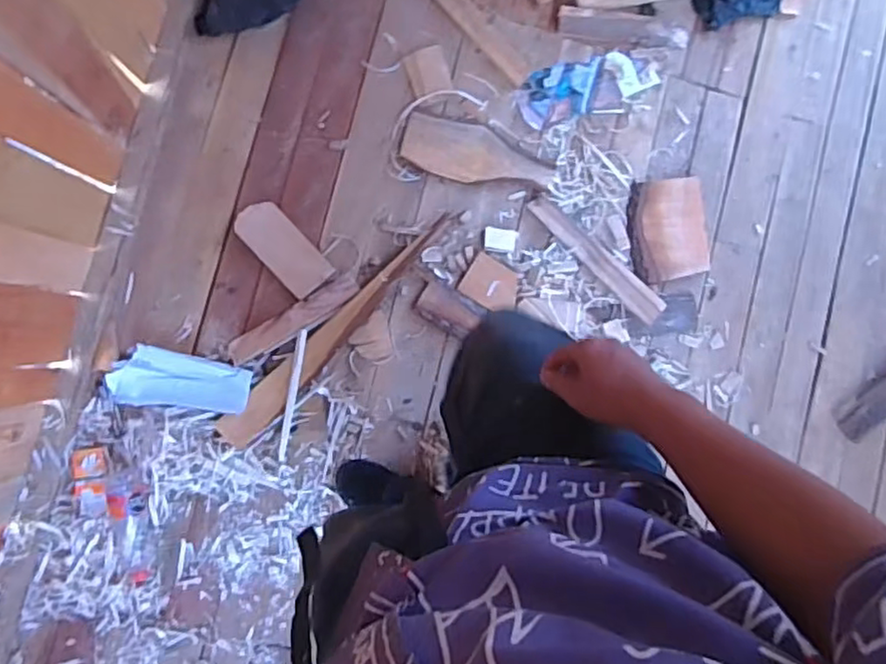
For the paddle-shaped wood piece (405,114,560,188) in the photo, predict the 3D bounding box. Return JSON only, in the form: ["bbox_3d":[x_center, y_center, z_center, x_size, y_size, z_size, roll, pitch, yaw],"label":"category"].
[{"bbox_3d":[0.078,-0.376,1.392,0.320,0.011,0.123,8,86,-5],"label":"paddle-shaped wood piece"}]

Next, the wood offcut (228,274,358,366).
[{"bbox_3d":[-0.296,-0.025,1.316,0.278,0.016,0.055,-32,74,-5],"label":"wood offcut"}]

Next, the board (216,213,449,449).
[{"bbox_3d":[-0.202,-0.004,1.324,0.607,0.019,0.068,-45,94,-11],"label":"board"}]

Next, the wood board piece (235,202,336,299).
[{"bbox_3d":[-0.323,-0.171,1.332,0.096,0.015,0.213,-42,91,-6],"label":"wood board piece"}]

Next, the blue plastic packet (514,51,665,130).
[{"bbox_3d":[0.314,-0.535,1.436,0.320,0.019,0.119,-18,88,-6],"label":"blue plastic packet"}]

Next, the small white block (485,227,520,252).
[{"bbox_3d":[0.122,-0.193,1.381,0.070,0.009,0.046,8,86,-5],"label":"small white block"}]

